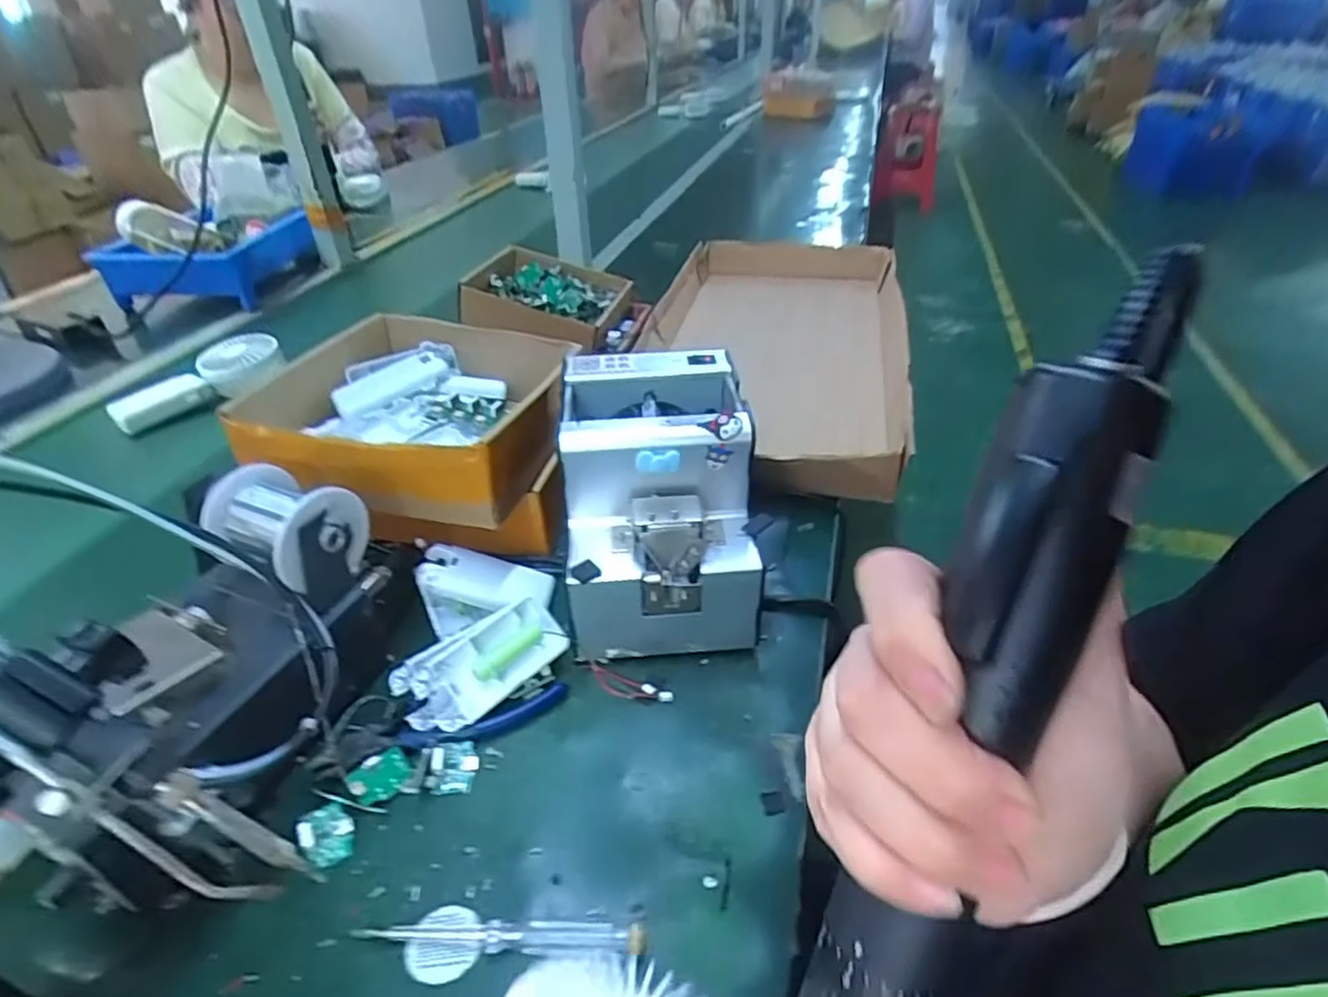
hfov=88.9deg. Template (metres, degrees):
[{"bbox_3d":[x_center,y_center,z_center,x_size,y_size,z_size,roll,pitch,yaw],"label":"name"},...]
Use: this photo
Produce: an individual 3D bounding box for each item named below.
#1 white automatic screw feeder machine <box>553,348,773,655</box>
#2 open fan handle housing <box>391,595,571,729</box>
[{"bbox_3d":[-0.006,0.004,0.492,0.128,0.155,0.169,-4,37,-3],"label":"white automatic screw feeder machine"},{"bbox_3d":[-0.116,0.107,0.437,0.103,0.023,0.052,-27,85,-27],"label":"open fan handle housing"}]

